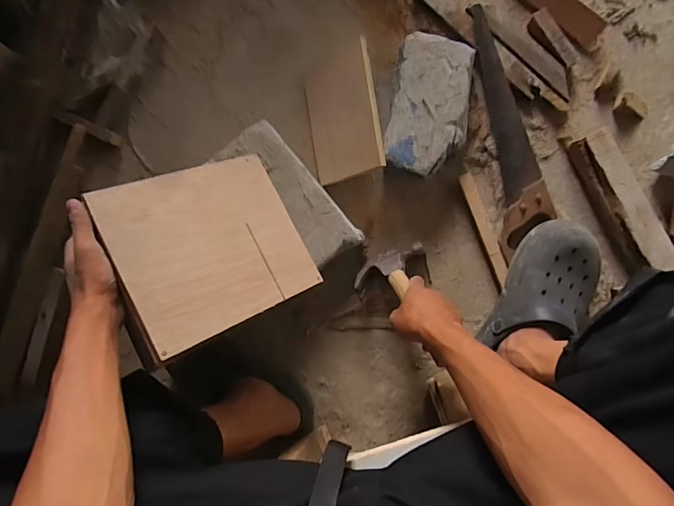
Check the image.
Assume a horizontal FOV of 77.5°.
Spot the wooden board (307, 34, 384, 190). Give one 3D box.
[{"bbox_3d":[0.010,-0.225,0.678,0.133,0.019,0.212,-13,81,43],"label":"wooden board"}]

